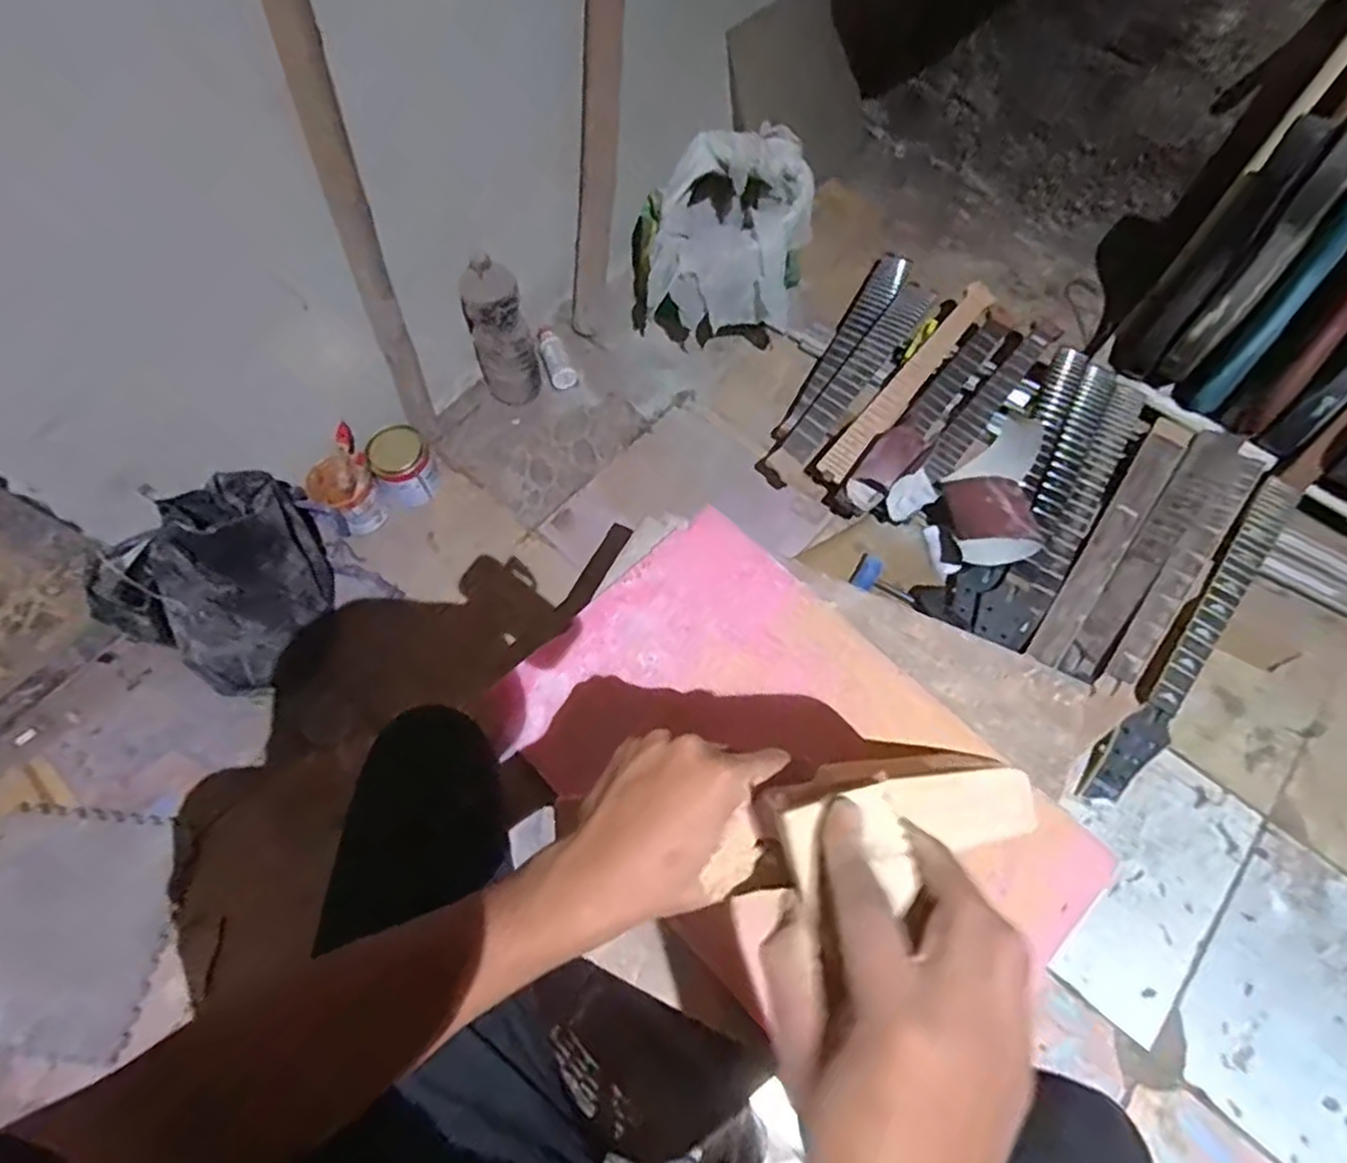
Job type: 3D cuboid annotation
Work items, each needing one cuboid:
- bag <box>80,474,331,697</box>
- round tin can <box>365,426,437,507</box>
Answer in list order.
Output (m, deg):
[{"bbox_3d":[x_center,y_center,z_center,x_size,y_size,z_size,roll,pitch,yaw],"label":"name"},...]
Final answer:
[{"bbox_3d":[-0.653,-0.006,1.046,0.150,0.347,0.293,32,70,15],"label":"bag"},{"bbox_3d":[-0.485,-0.205,1.265,0.106,0.105,0.109,0,65,1],"label":"round tin can"}]

